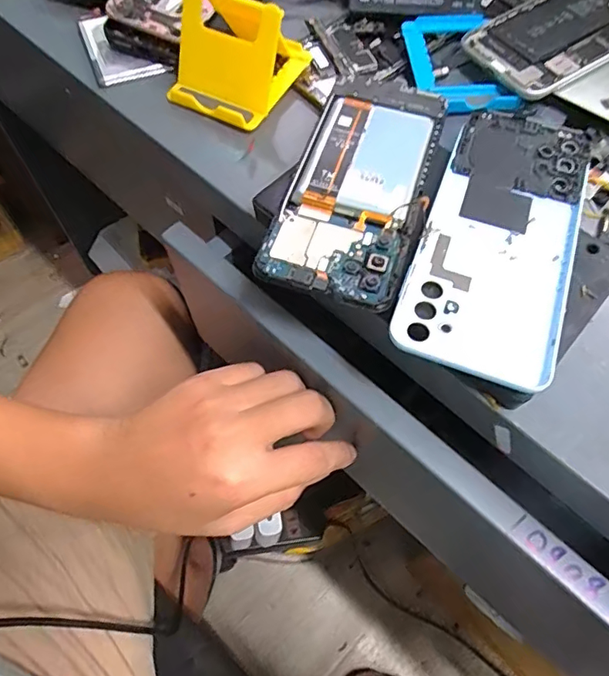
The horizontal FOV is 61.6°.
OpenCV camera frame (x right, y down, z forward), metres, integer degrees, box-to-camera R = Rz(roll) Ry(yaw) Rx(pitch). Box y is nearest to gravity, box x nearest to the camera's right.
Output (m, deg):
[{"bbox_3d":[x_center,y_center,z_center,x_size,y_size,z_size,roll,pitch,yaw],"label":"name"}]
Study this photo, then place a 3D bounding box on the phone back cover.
[{"bbox_3d":[0.105,-0.055,0.271,0.077,0.009,0.170,21,65,11],"label":"phone back cover"}]

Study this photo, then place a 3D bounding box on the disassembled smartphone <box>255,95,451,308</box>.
[{"bbox_3d":[0.032,-0.086,0.283,0.073,0.008,0.147,18,62,7],"label":"disassembled smartphone"}]

